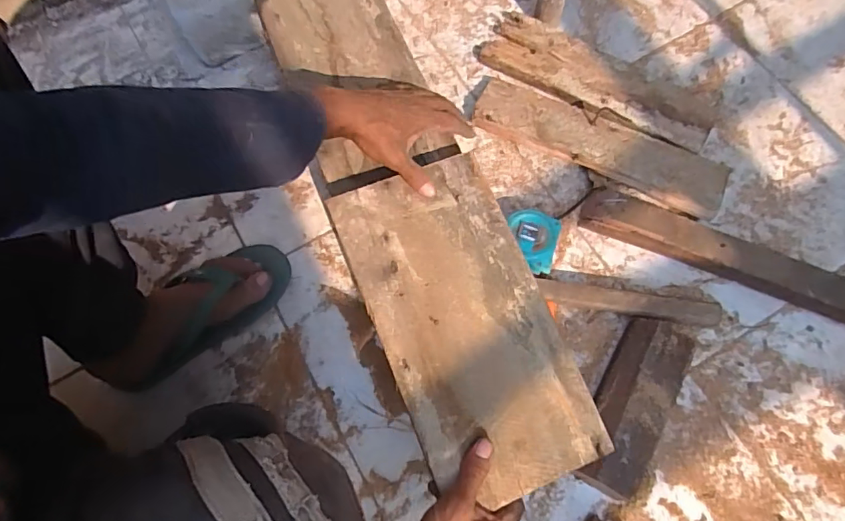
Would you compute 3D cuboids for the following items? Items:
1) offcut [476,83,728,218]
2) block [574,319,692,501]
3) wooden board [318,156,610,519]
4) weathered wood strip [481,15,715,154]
[{"bbox_3d":[0.243,-0.161,0.688,0.343,0.035,0.092,26,73,9],"label":"offcut"},{"bbox_3d":[0.241,0.163,0.571,0.070,0.052,0.205,28,74,10],"label":"block"},{"bbox_3d":[0.040,0.057,0.494,0.171,0.025,0.332,-22,72,-7],"label":"wooden board"},{"bbox_3d":[0.254,-0.265,0.731,0.343,0.022,0.105,30,74,11],"label":"weathered wood strip"}]

